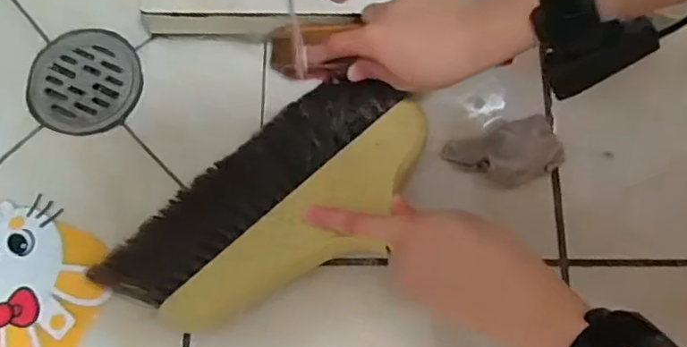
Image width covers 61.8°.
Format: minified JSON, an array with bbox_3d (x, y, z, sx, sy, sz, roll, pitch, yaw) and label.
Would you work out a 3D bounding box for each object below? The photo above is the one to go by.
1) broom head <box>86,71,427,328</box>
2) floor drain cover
[{"bbox_3d":[-0.055,0.024,0.457,0.272,0.038,0.124,-37,77,-9],"label":"broom head"},{"bbox_3d":[-0.234,-0.084,0.520,0.099,0.004,0.098,9,74,3],"label":"floor drain cover"}]

